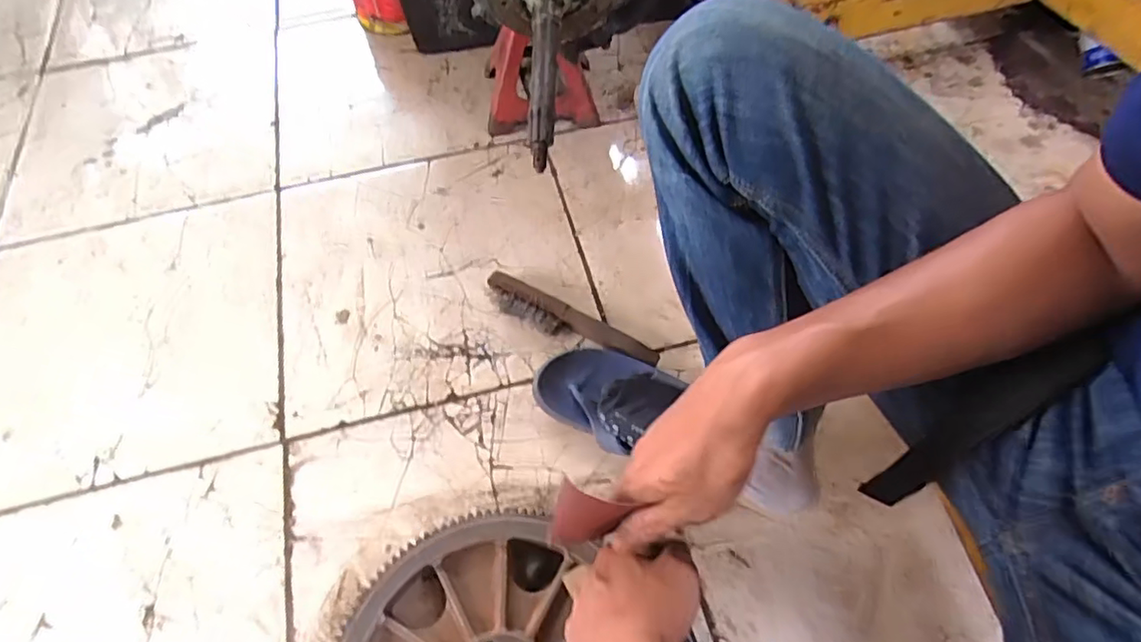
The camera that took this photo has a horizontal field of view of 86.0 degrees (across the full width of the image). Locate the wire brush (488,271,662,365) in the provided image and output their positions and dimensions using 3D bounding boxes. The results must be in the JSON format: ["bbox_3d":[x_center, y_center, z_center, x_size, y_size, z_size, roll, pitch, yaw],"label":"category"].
[{"bbox_3d":[-0.002,0.002,0.772,0.234,0.036,0.048,24,63,13],"label":"wire brush"}]

